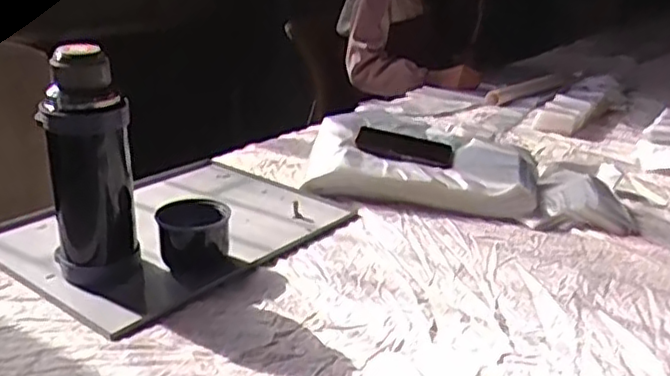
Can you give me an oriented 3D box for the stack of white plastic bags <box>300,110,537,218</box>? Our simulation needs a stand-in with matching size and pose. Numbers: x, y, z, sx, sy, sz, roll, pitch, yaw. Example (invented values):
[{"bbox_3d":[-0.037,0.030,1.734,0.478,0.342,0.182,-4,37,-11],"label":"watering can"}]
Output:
[{"bbox_3d":[0.149,-0.048,1.124,0.368,0.090,0.247,5,21,10],"label":"stack of white plastic bags"}]

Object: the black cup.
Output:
[{"bbox_3d":[-0.177,0.065,0.831,0.085,0.074,0.089,1,21,-2],"label":"black cup"}]

